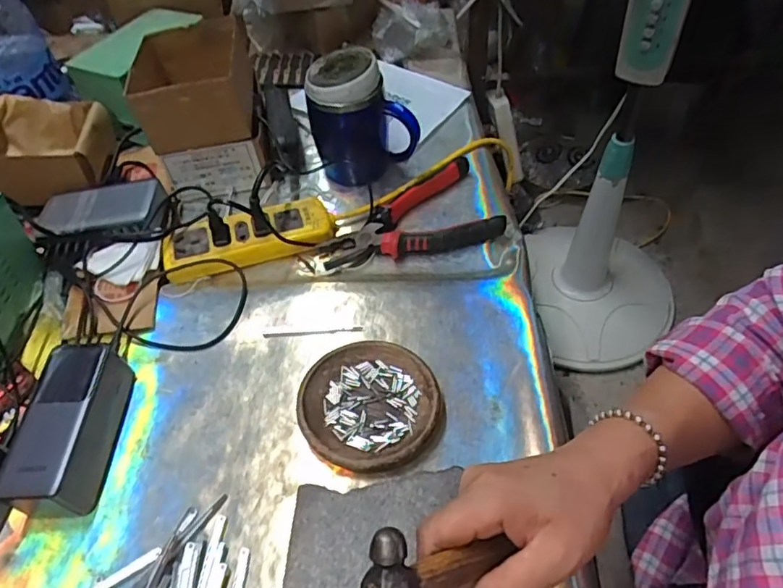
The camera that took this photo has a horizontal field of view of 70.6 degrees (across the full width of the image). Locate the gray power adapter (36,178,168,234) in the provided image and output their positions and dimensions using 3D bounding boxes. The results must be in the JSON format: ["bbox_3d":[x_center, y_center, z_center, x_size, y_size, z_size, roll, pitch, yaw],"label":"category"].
[{"bbox_3d":[-0.321,-0.094,0.614,0.125,0.022,0.075,-11,52,-4],"label":"gray power adapter"}]

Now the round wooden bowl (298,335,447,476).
[{"bbox_3d":[-0.020,0.091,0.465,0.112,0.019,0.116,-2,52,3],"label":"round wooden bowl"}]

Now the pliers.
[{"bbox_3d":[0.018,-0.076,0.608,0.198,0.030,0.107,-23,54,-13],"label":"pliers"}]

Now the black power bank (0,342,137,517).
[{"bbox_3d":[-0.263,0.106,0.452,0.058,0.052,0.133,-2,52,4],"label":"black power bank"}]

